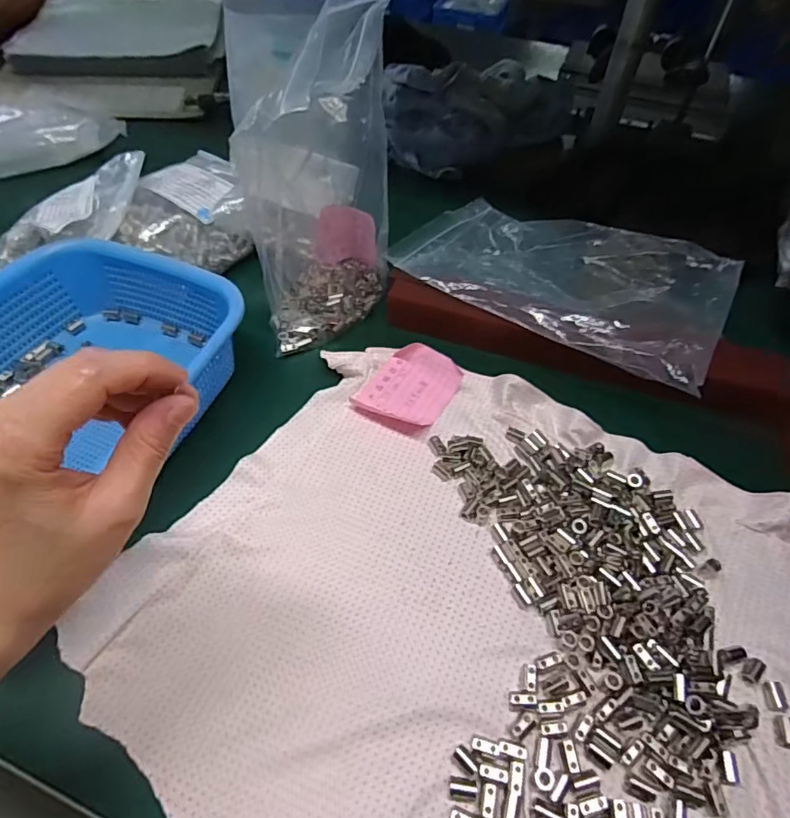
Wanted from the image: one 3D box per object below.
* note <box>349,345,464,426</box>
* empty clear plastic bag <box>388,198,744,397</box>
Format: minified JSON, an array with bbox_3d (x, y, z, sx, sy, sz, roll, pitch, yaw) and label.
[{"bbox_3d":[0.011,-0.019,0.437,0.065,0.023,0.078,32,58,19],"label":"note"},{"bbox_3d":[0.164,-0.131,0.492,0.280,0.025,0.193,27,52,24],"label":"empty clear plastic bag"}]

